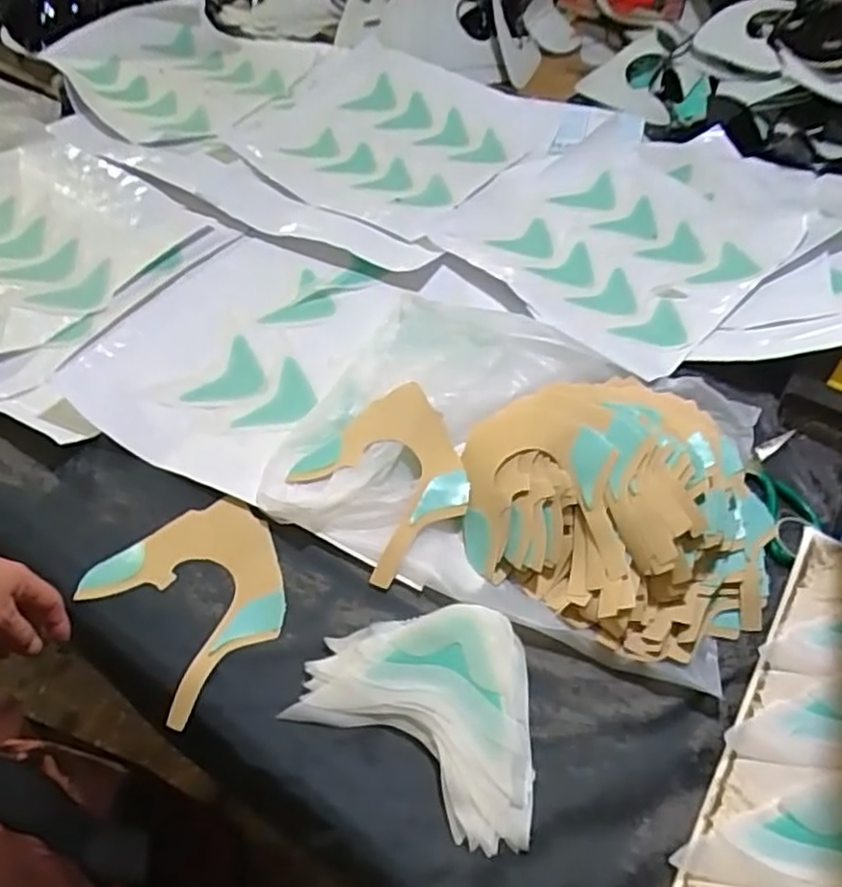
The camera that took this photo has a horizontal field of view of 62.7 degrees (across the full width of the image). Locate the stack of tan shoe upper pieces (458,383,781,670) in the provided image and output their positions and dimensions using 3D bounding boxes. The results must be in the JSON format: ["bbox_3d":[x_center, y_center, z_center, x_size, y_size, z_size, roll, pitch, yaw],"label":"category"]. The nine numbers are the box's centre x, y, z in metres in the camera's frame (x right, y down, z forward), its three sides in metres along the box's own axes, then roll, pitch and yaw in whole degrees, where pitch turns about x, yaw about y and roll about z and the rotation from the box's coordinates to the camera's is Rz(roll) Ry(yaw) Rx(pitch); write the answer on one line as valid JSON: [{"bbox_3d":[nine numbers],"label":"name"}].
[{"bbox_3d":[0.198,0.039,0.685,0.288,0.117,0.263,27,50,25],"label":"stack of tan shoe upper pieces"}]

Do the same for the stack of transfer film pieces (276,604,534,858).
[{"bbox_3d":[-0.010,0.217,0.557,0.195,0.037,0.173,1,44,1],"label":"stack of transfer film pieces"}]

